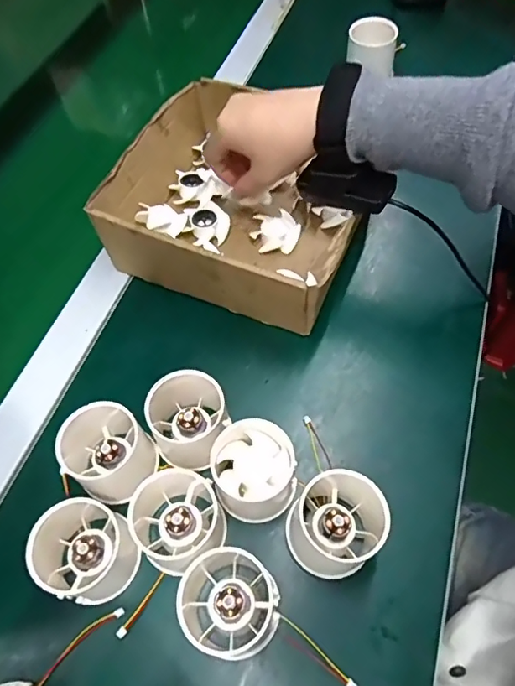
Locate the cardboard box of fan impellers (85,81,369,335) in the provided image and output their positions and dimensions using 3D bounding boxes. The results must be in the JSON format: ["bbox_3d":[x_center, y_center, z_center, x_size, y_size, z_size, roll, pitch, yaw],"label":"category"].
[{"bbox_3d":[-0.012,-0.127,0.437,0.204,0.073,0.190,21,63,13],"label":"cardboard box of fan impellers"}]

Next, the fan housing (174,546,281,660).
[{"bbox_3d":[-0.019,0.152,0.298,0.063,0.036,0.056,17,62,14],"label":"fan housing"}]

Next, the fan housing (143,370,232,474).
[{"bbox_3d":[-0.047,0.050,0.351,0.057,0.057,0.062,-2,59,3],"label":"fan housing"}]

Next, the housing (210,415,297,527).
[{"bbox_3d":[-0.002,0.086,0.334,0.053,0.041,0.057,-2,59,3],"label":"housing"}]

